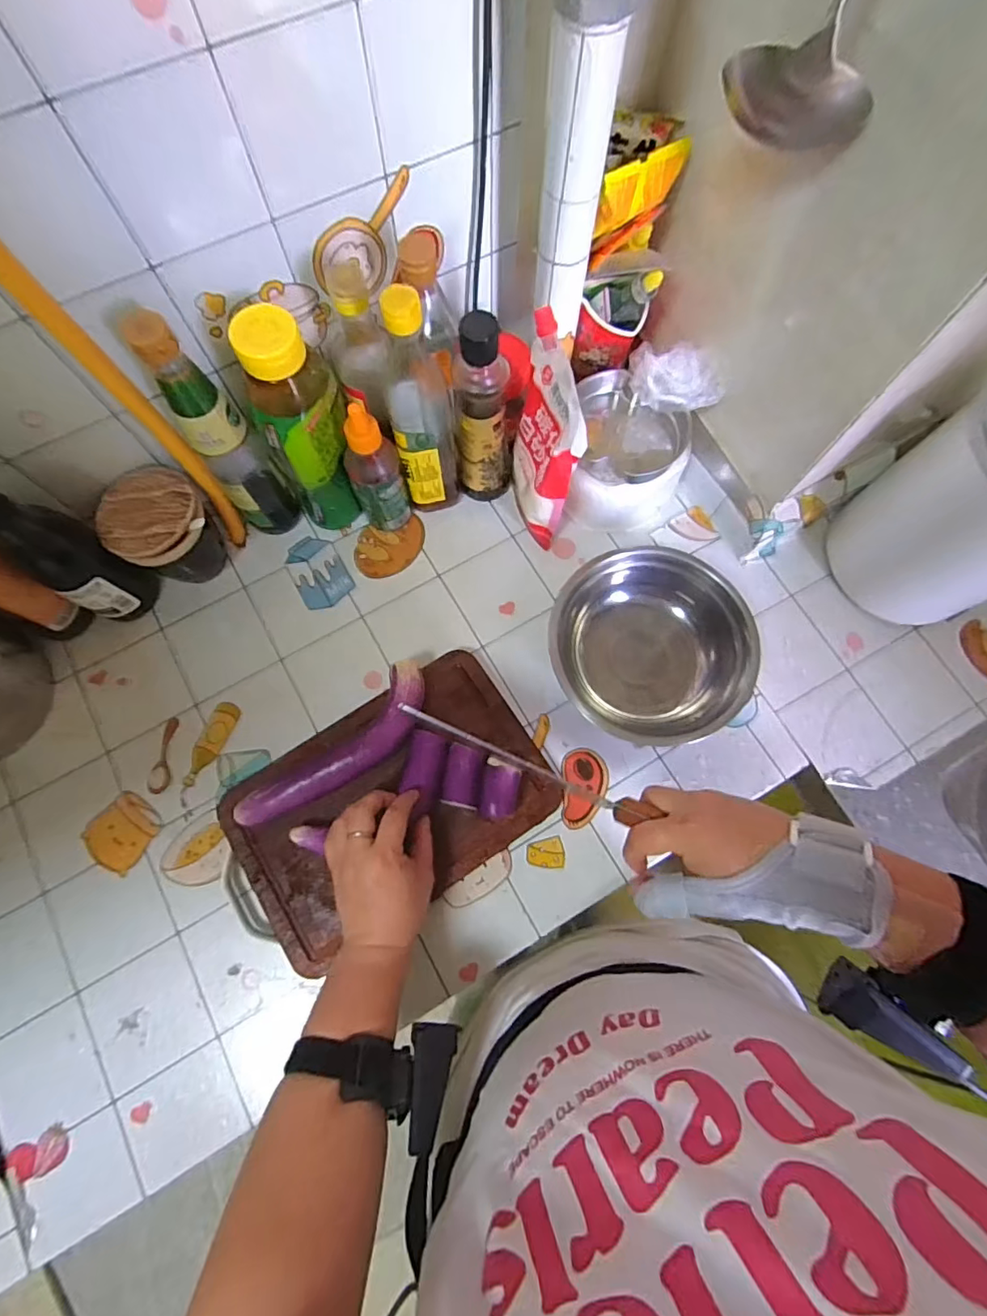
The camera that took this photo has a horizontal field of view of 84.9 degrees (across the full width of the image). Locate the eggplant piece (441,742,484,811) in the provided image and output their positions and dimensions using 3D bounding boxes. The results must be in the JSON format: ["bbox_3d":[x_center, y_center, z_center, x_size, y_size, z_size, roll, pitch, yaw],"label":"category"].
[{"bbox_3d":[-0.029,0.114,0.518,0.034,0.031,0.057,7,74,2],"label":"eggplant piece"}]

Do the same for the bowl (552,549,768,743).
[{"bbox_3d":[0.163,-0.015,0.566,0.201,0.067,0.192,0,74,0],"label":"bowl"}]

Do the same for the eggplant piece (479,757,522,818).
[{"bbox_3d":[0.006,0.126,0.515,0.034,0.034,0.051,13,74,3],"label":"eggplant piece"}]

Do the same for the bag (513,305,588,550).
[{"bbox_3d":[0.051,-0.210,0.547,0.051,0.210,0.117,-1,74,-1],"label":"bag"}]

